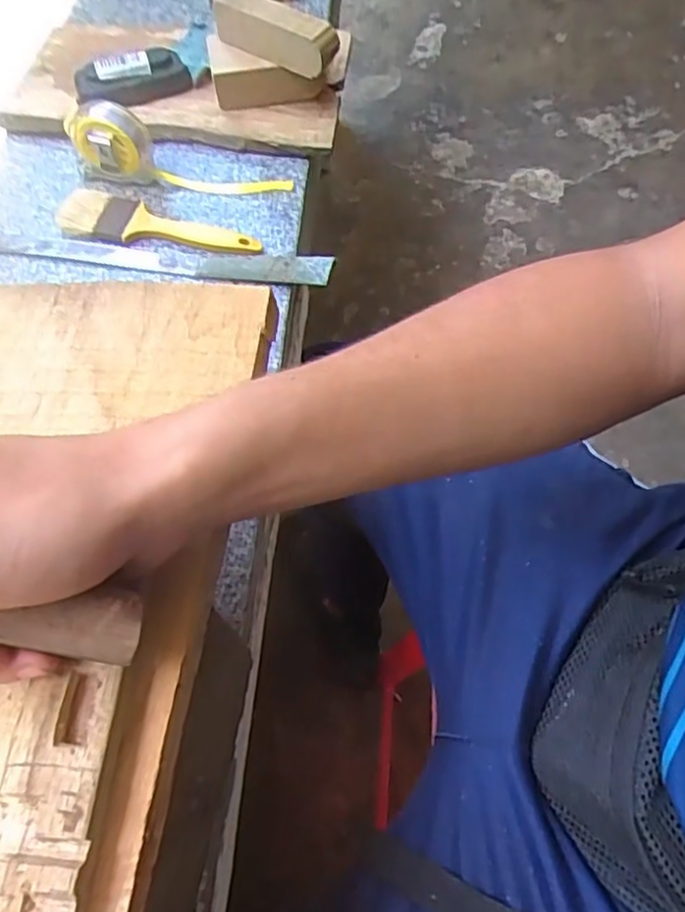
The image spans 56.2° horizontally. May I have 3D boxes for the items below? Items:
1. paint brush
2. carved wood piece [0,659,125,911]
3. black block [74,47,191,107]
[{"bbox_3d":[-0.154,-0.196,0.542,0.170,0.017,0.044,10,61,6],"label":"paint brush"},{"bbox_3d":[-0.096,0.137,0.201,0.032,0.018,0.136,2,61,1],"label":"carved wood piece"},{"bbox_3d":[-0.202,-0.362,0.615,0.105,0.042,0.027,-12,61,-6],"label":"black block"}]

